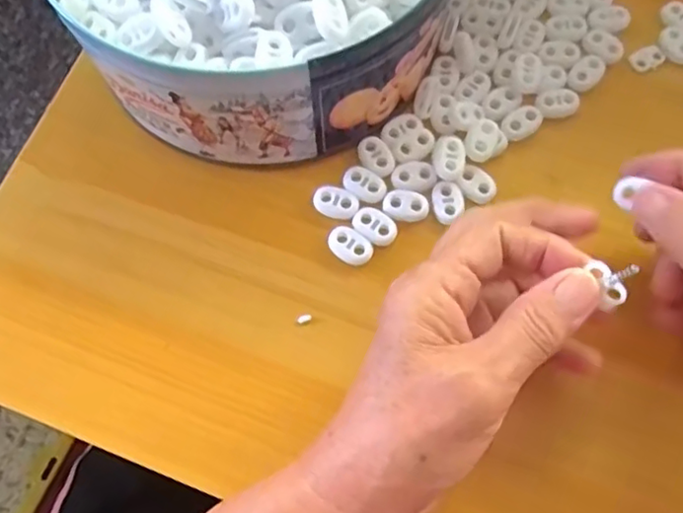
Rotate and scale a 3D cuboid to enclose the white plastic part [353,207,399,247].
[{"bbox_3d":[0.016,-0.015,0.304,0.022,0.004,0.016,36,75,11],"label":"white plastic part"}]

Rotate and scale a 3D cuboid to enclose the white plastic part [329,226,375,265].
[{"bbox_3d":[0.004,-0.005,0.302,0.022,0.005,0.015,37,76,11],"label":"white plastic part"}]

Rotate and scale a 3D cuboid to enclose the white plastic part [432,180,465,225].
[{"bbox_3d":[0.053,-0.028,0.307,0.015,0.004,0.022,-9,72,-3],"label":"white plastic part"}]

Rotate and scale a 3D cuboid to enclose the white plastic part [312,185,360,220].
[{"bbox_3d":[-0.003,-0.027,0.309,0.022,0.005,0.015,14,72,5],"label":"white plastic part"}]

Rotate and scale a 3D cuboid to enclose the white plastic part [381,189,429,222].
[{"bbox_3d":[0.032,-0.026,0.306,0.022,0.004,0.016,4,72,2],"label":"white plastic part"}]

